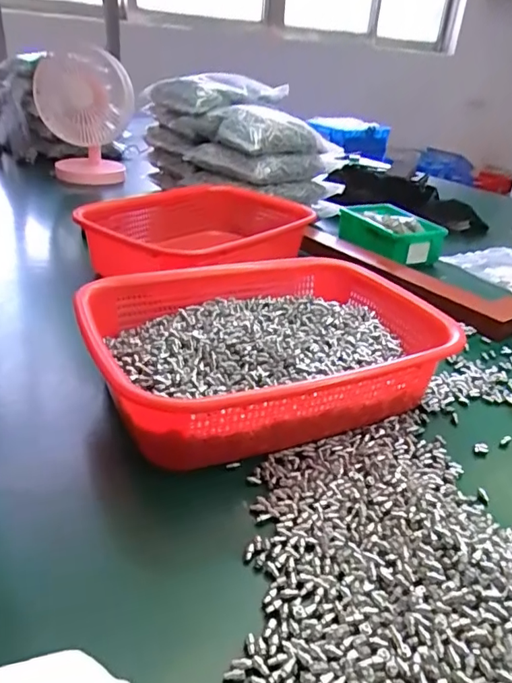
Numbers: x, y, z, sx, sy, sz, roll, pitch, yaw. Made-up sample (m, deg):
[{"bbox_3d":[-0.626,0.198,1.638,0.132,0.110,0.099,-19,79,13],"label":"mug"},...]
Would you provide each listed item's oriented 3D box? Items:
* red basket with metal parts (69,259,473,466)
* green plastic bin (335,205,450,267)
[{"bbox_3d":[0.007,0.003,0.442,0.272,0.071,0.205,-10,33,-25],"label":"red basket with metal parts"},{"bbox_3d":[0.203,-0.164,0.799,0.105,0.050,0.149,-8,32,-22],"label":"green plastic bin"}]

